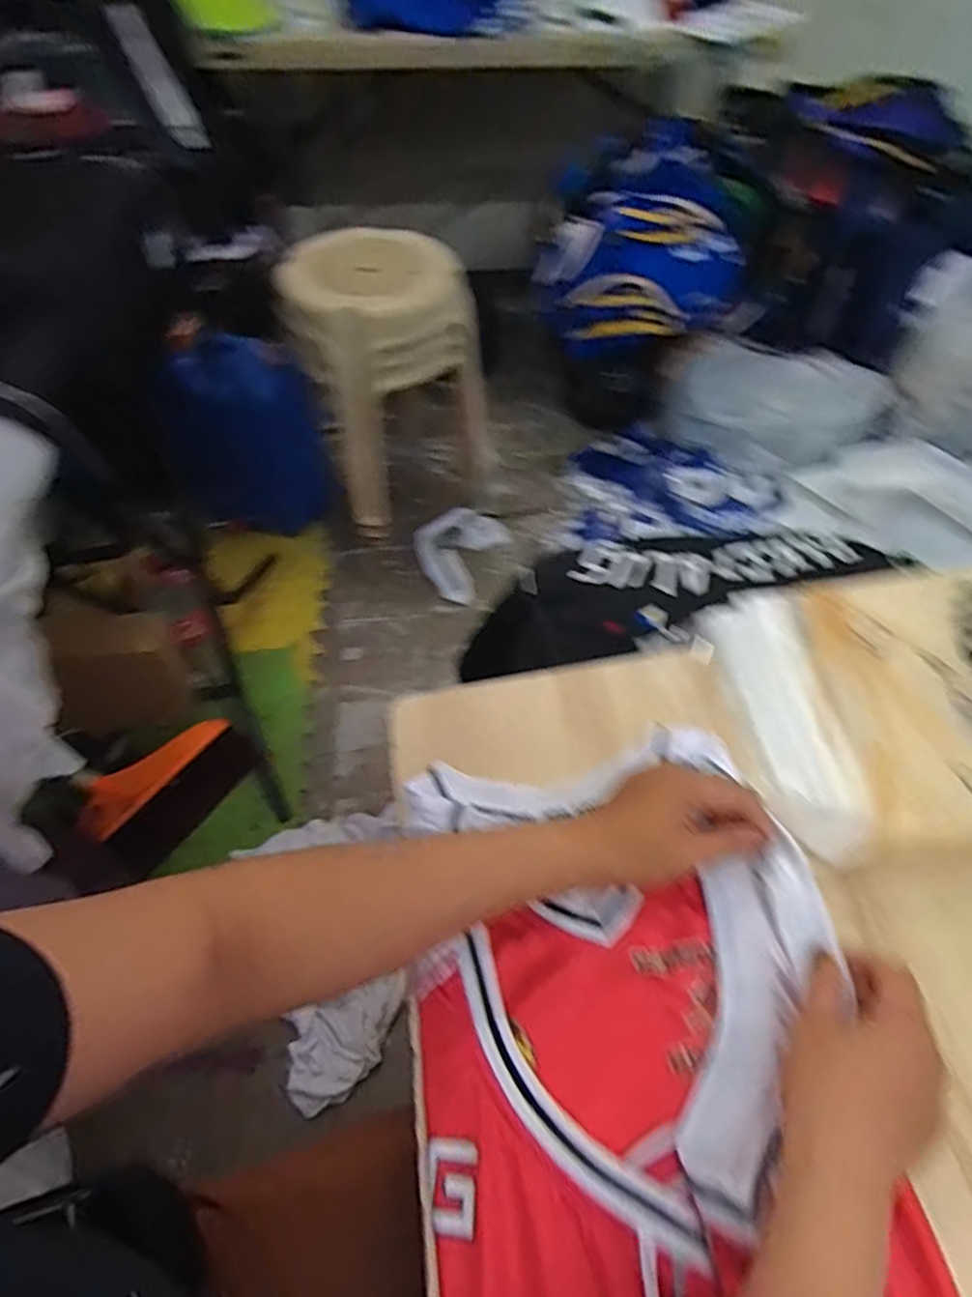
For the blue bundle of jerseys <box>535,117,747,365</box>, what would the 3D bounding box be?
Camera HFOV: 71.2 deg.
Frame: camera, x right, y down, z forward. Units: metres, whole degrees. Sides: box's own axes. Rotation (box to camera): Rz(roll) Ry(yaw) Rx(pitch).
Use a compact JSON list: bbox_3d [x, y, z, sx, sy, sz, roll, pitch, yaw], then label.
[{"bbox_3d":[0.337,-0.851,1.444,0.404,0.382,0.285,9,55,6],"label":"blue bundle of jerseys"}]

